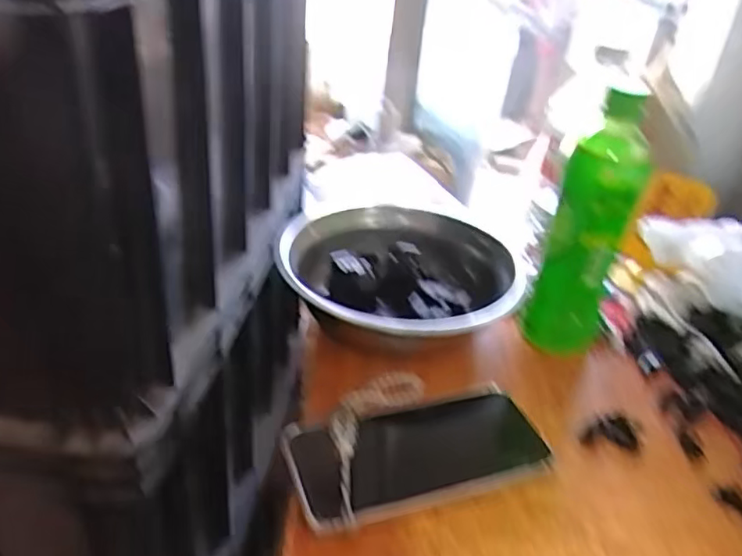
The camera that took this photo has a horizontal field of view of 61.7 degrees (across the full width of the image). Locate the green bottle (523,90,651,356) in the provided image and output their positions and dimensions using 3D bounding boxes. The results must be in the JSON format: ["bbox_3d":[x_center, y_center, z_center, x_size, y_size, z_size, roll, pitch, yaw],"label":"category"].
[{"bbox_3d":[0.167,-0.032,0.476,0.053,0.199,0.060,28,39,31],"label":"green bottle"}]

